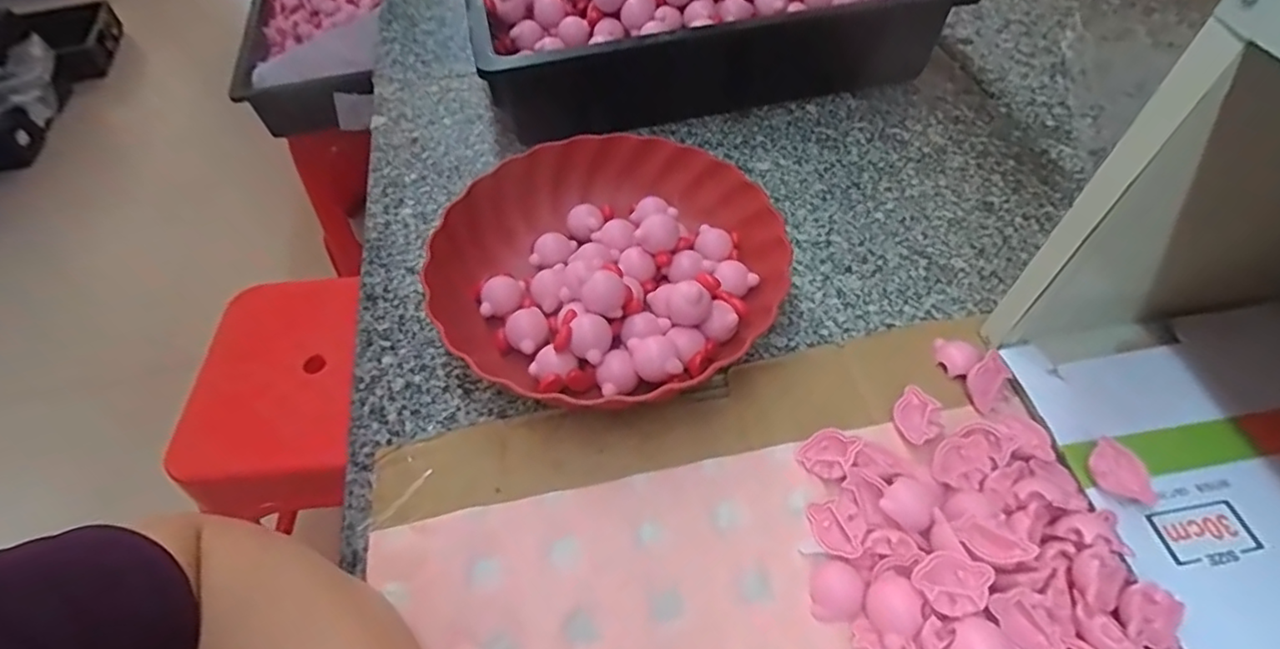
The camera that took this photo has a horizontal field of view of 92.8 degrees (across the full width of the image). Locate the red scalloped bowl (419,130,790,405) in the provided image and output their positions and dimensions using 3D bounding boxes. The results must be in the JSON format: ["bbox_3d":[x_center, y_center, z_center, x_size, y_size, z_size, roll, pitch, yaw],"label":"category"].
[{"bbox_3d":[-0.022,-0.047,0.439,0.237,0.048,0.224,-2,54,2],"label":"red scalloped bowl"}]

